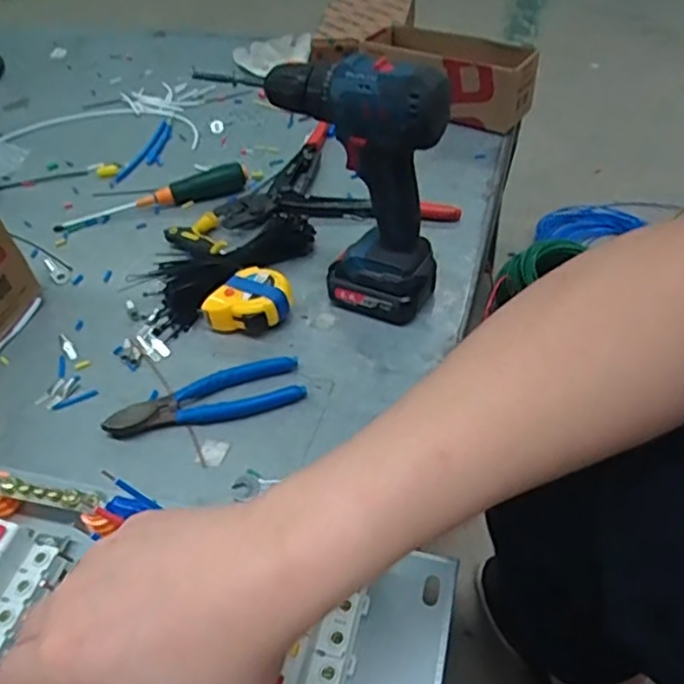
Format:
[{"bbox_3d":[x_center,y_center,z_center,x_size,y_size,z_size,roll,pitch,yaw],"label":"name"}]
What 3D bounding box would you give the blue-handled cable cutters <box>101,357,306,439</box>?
[{"bbox_3d":[-0.113,0.052,0.548,0.162,0.014,0.046,-18,45,-12],"label":"blue-handled cable cutters"}]

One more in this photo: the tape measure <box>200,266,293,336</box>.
[{"bbox_3d":[-0.085,-0.038,0.621,0.073,0.035,0.061,6,45,13],"label":"tape measure"}]

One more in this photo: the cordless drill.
[{"bbox_3d":[-0.003,-0.137,0.583,0.187,0.219,0.070,22,51,27],"label":"cordless drill"}]

